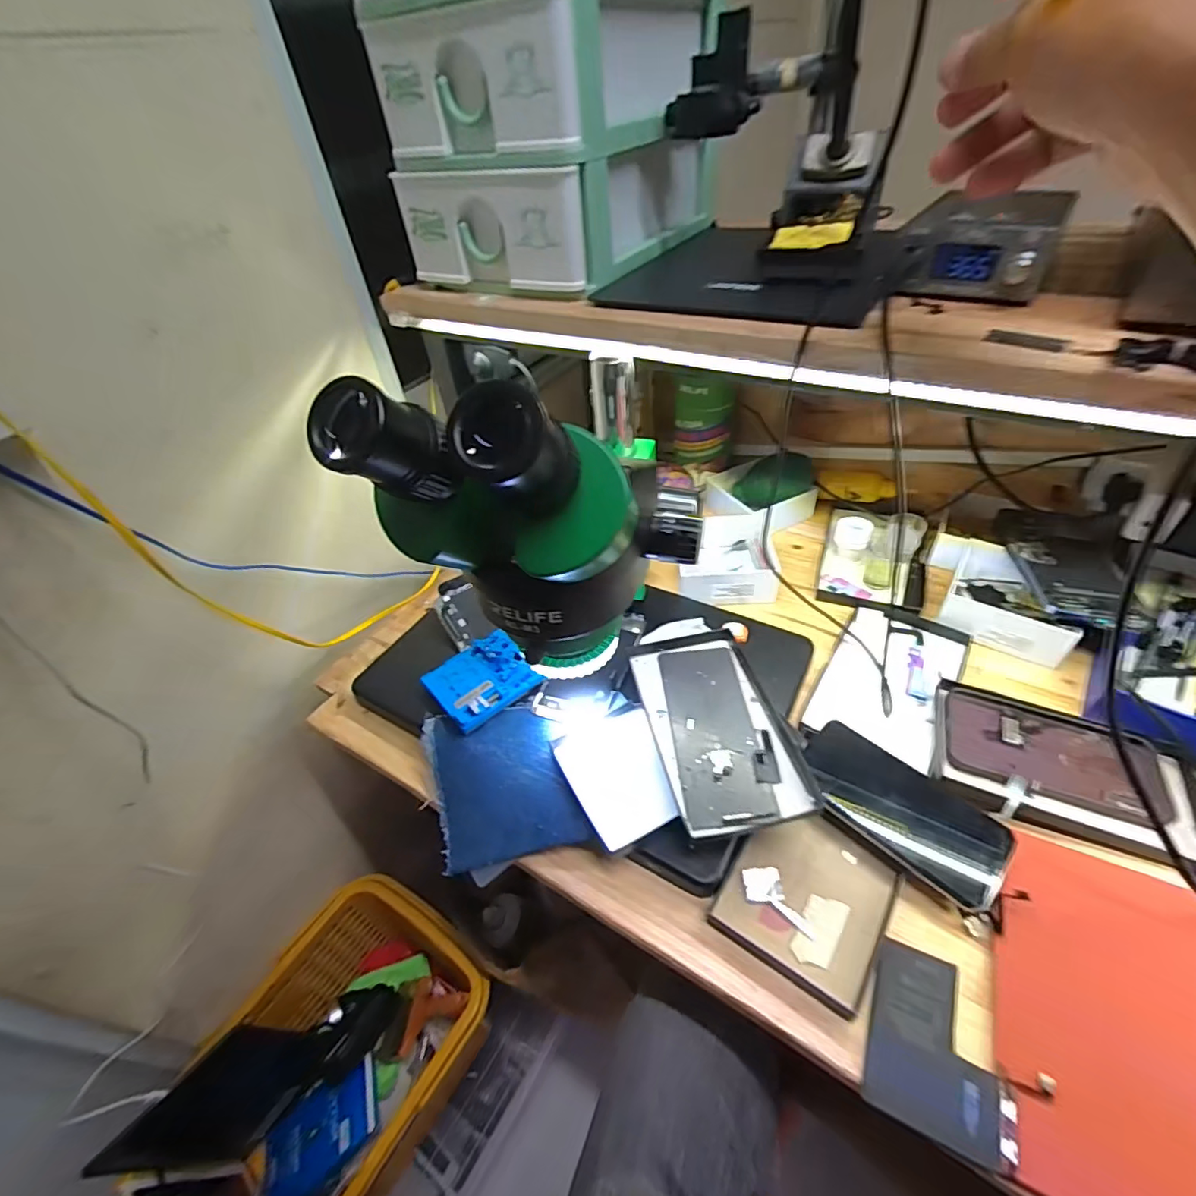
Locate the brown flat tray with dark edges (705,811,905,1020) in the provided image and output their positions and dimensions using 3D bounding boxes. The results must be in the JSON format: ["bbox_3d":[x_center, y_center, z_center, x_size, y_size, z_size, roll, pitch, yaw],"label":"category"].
[{"bbox_3d":[0.149,0.207,0.387,0.099,0.009,0.111,24,52,29],"label":"brown flat tray with dark edges"}]

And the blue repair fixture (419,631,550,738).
[{"bbox_3d":[-0.108,0.077,0.514,0.089,0.021,0.079,-33,49,-24],"label":"blue repair fixture"}]

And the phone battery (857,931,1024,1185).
[{"bbox_3d":[0.199,0.260,0.320,0.070,0.007,0.089,16,49,23],"label":"phone battery"}]

